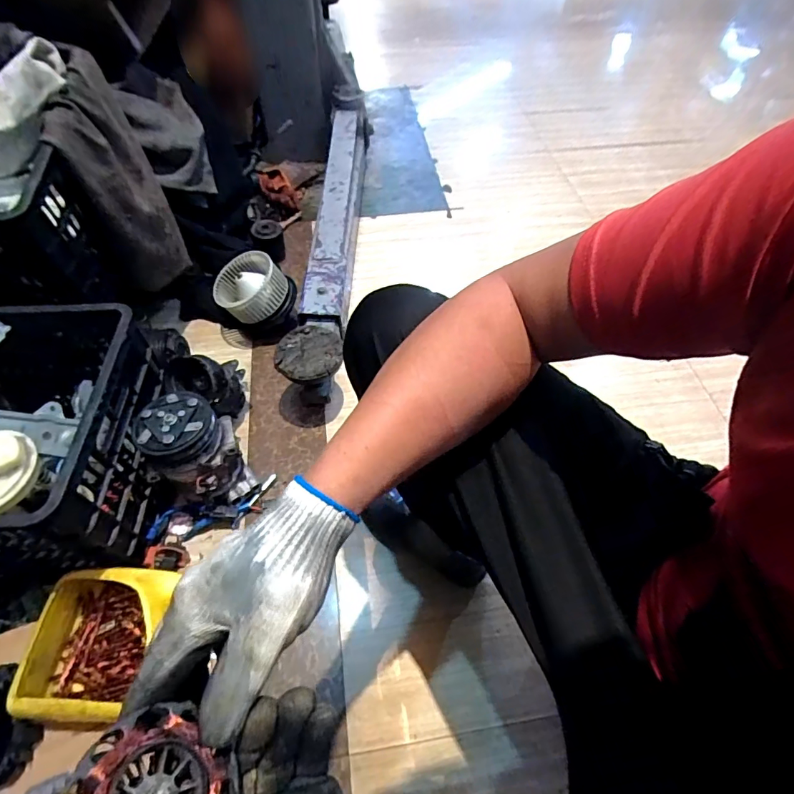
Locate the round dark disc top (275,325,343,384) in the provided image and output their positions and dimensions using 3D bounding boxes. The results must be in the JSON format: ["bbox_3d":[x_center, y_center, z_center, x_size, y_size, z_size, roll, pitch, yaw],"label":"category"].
[{"bbox_3d":[-0.163,-0.085,0.841,0.117,0.022,0.123,0,56,0],"label":"round dark disc top"}]

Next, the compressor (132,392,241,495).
[{"bbox_3d":[-0.327,0.083,0.729,0.120,0.155,0.120,7,59,5],"label":"compressor"}]

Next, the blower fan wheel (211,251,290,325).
[{"bbox_3d":[-0.321,-0.239,0.986,0.129,0.068,0.150,39,66,22],"label":"blower fan wheel"}]

